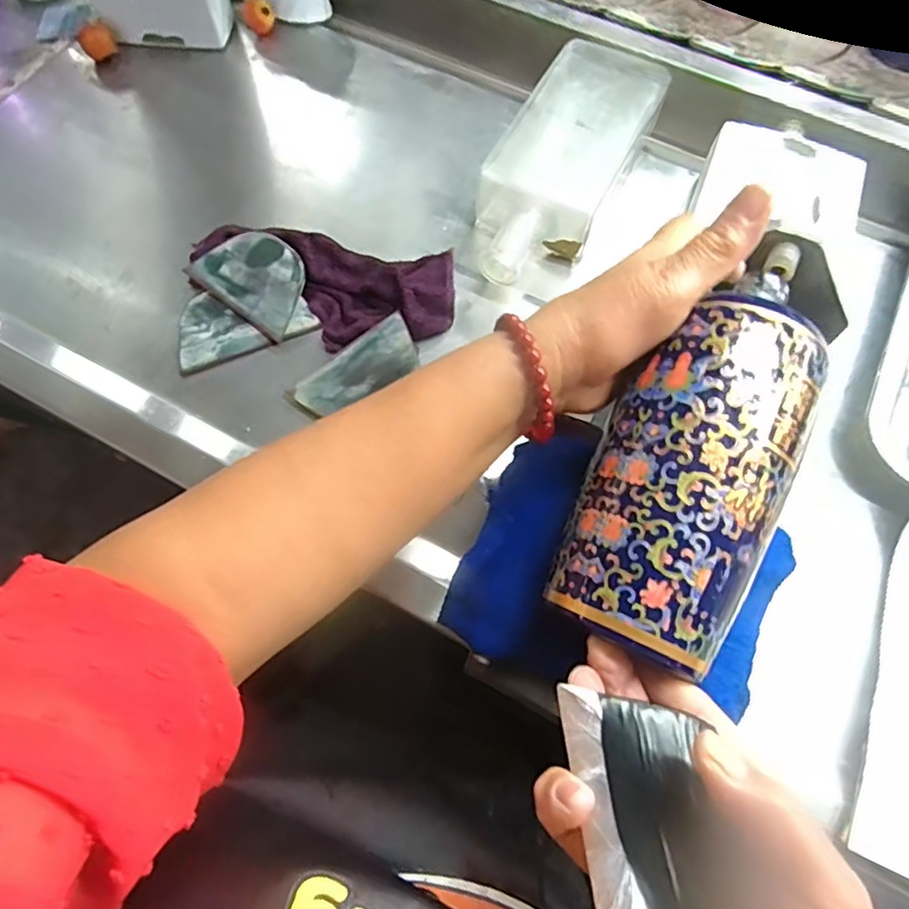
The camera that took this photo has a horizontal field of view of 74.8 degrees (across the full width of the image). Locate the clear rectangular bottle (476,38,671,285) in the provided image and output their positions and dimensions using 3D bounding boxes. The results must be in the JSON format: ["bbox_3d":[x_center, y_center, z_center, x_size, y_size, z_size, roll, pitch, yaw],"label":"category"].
[{"bbox_3d":[0.082,-0.220,0.455,0.090,0.050,0.233,28,72,10],"label":"clear rectangular bottle"}]

